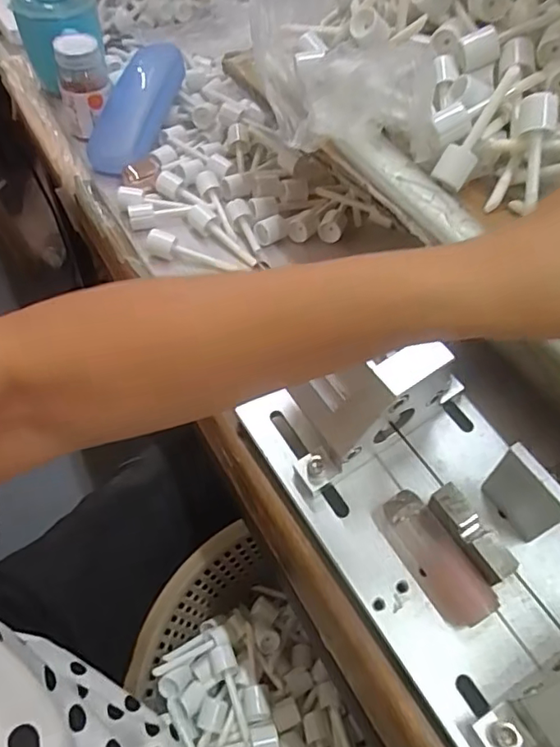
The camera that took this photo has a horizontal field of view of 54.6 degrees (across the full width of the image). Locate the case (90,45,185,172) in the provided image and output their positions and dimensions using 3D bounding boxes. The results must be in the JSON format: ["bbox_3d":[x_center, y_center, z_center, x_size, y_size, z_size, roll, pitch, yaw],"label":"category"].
[{"bbox_3d":[-0.141,-0.257,0.521,0.061,0.028,0.151,14,70,8],"label":"case"}]

